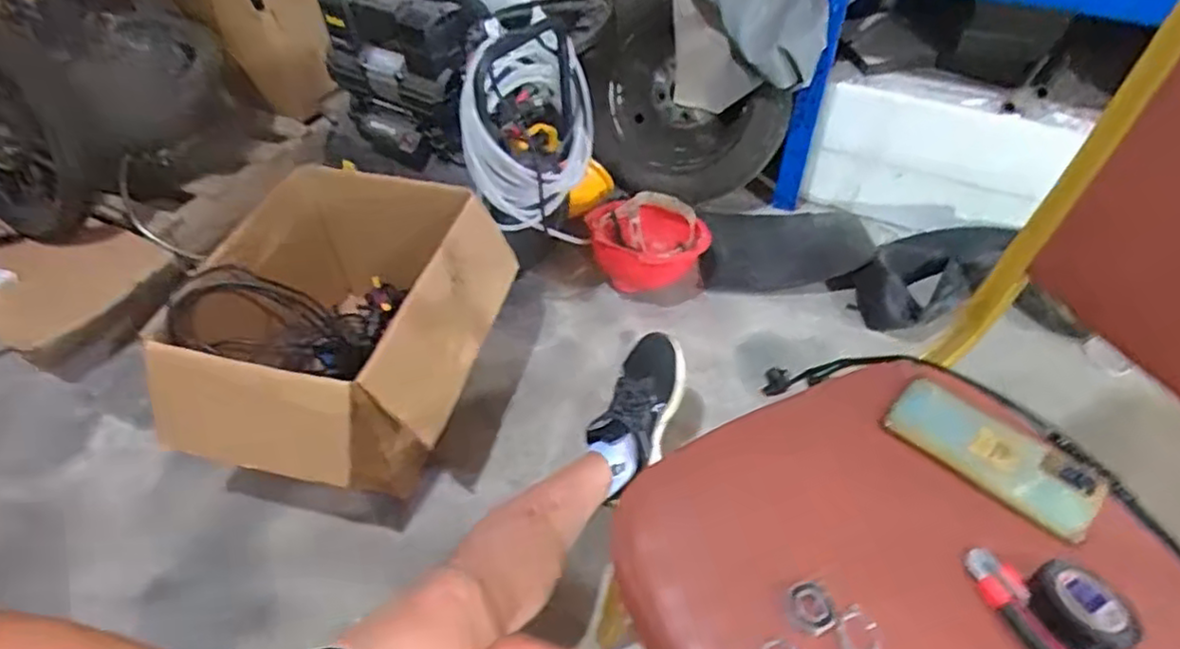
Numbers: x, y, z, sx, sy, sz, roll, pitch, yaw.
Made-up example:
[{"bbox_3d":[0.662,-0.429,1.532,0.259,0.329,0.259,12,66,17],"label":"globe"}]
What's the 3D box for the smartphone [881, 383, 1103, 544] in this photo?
[{"bbox_3d":[0.333,0.106,0.563,0.160,0.014,0.070,34,58,28],"label":"smartphone"}]

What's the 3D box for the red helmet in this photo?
[{"bbox_3d":[0.118,-0.147,1.338,0.235,0.146,0.201,-8,49,-5],"label":"red helmet"}]

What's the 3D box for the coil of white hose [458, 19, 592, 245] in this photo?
[{"bbox_3d":[-0.098,-0.314,1.094,0.203,0.296,0.233,-4,48,-2],"label":"coil of white hose"}]

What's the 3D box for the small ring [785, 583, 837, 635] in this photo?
[{"bbox_3d":[0.154,0.199,0.474,0.031,0.009,0.031,-1,48,1],"label":"small ring"}]

